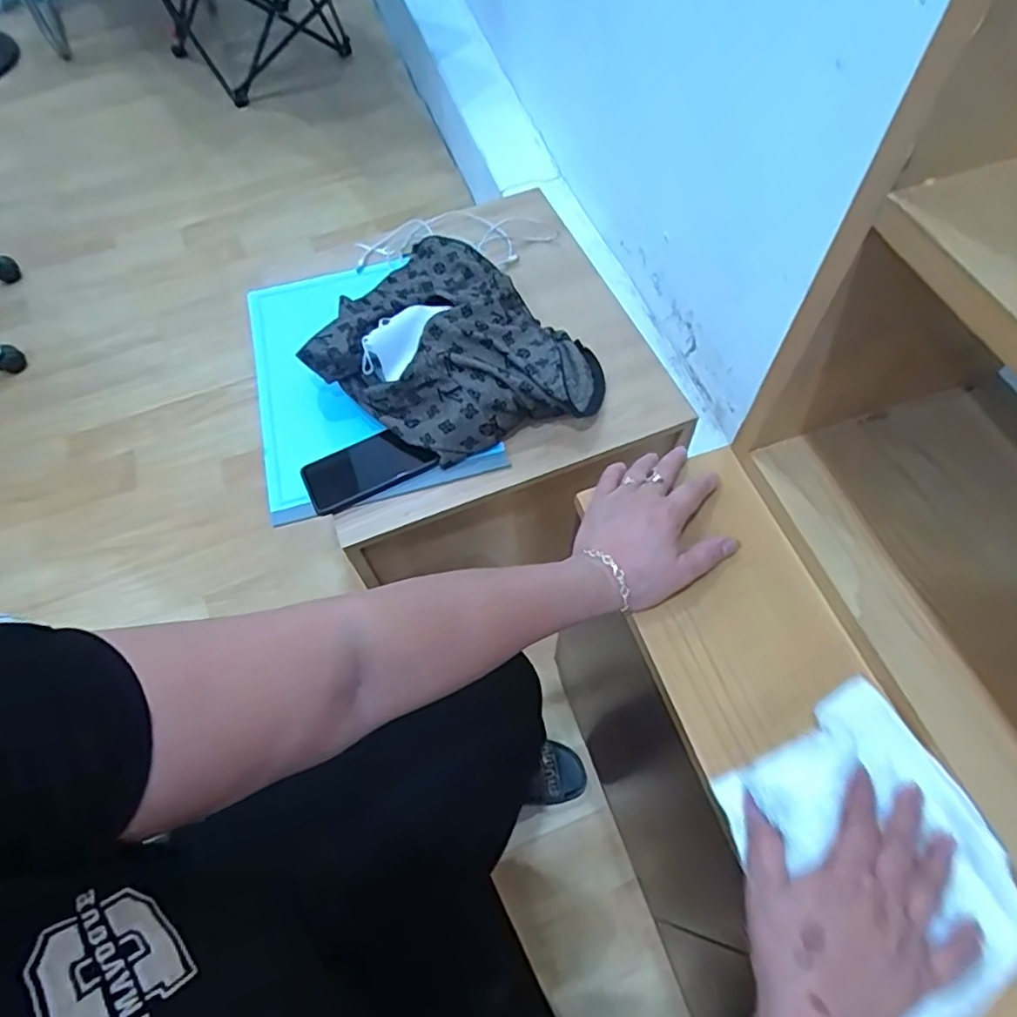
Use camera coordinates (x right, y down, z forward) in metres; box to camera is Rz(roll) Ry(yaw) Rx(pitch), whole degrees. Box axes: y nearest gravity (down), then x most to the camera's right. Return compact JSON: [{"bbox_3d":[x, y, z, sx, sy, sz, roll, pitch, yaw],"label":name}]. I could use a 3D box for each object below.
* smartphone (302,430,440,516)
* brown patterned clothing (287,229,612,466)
[{"bbox_3d":[-0.177,-0.051,0.799,0.154,0.013,0.082,-26,62,-7],"label":"smartphone"},{"bbox_3d":[-0.067,-0.222,0.839,0.374,0.100,0.299,33,67,19],"label":"brown patterned clothing"}]

